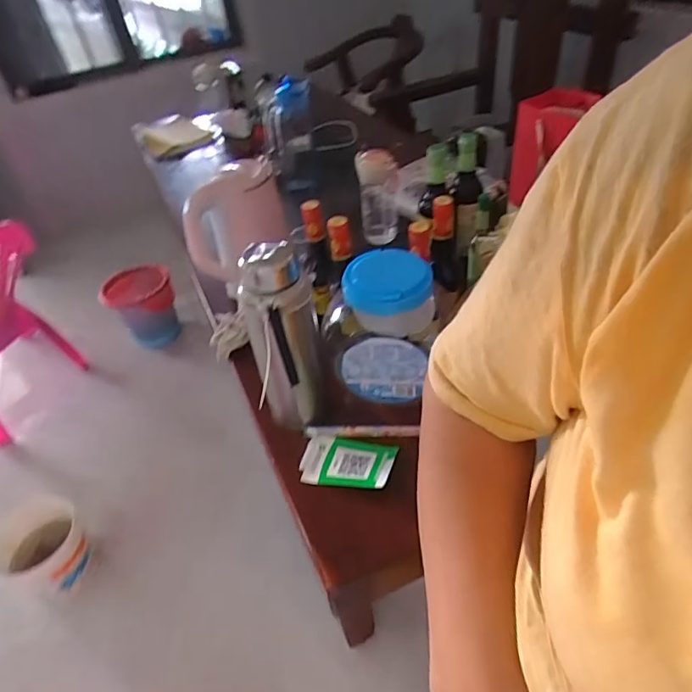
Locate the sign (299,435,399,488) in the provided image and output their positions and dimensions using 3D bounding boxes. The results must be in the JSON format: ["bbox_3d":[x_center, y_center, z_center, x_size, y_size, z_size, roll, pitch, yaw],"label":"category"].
[{"bbox_3d":[0.000,0.157,0.686,0.126,0.023,0.079,6,44,14],"label":"sign"}]

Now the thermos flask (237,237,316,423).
[{"bbox_3d":[-0.077,-0.001,0.658,0.088,0.258,0.086,-16,43,-8],"label":"thermos flask"}]

